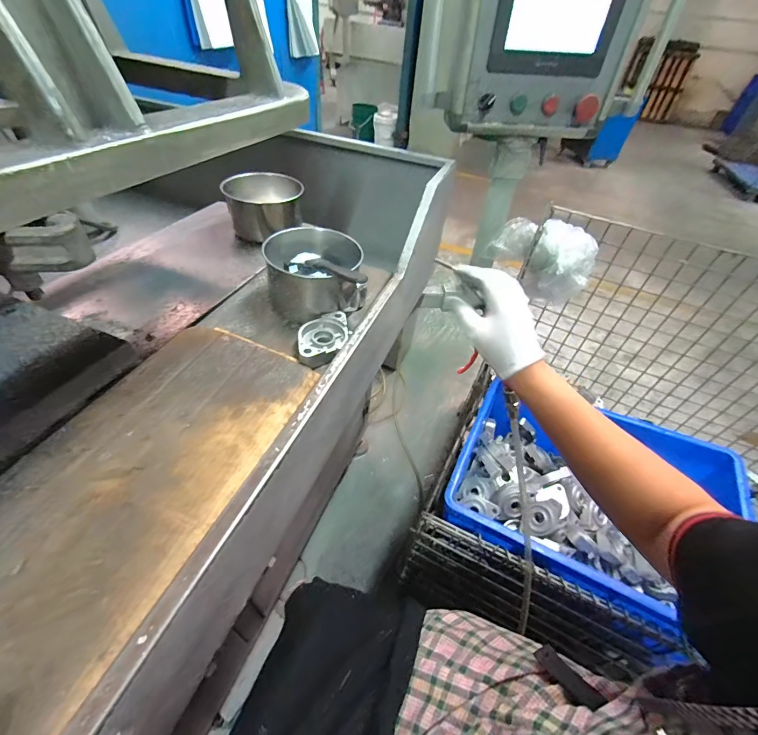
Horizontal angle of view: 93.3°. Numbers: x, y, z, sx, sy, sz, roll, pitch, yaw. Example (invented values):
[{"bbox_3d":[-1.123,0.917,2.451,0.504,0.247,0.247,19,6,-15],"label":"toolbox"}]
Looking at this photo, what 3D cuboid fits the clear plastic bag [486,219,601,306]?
[{"bbox_3d":[0.373,-0.255,0.812,0.134,0.124,0.218,-24,53,-27],"label":"clear plastic bag"}]

